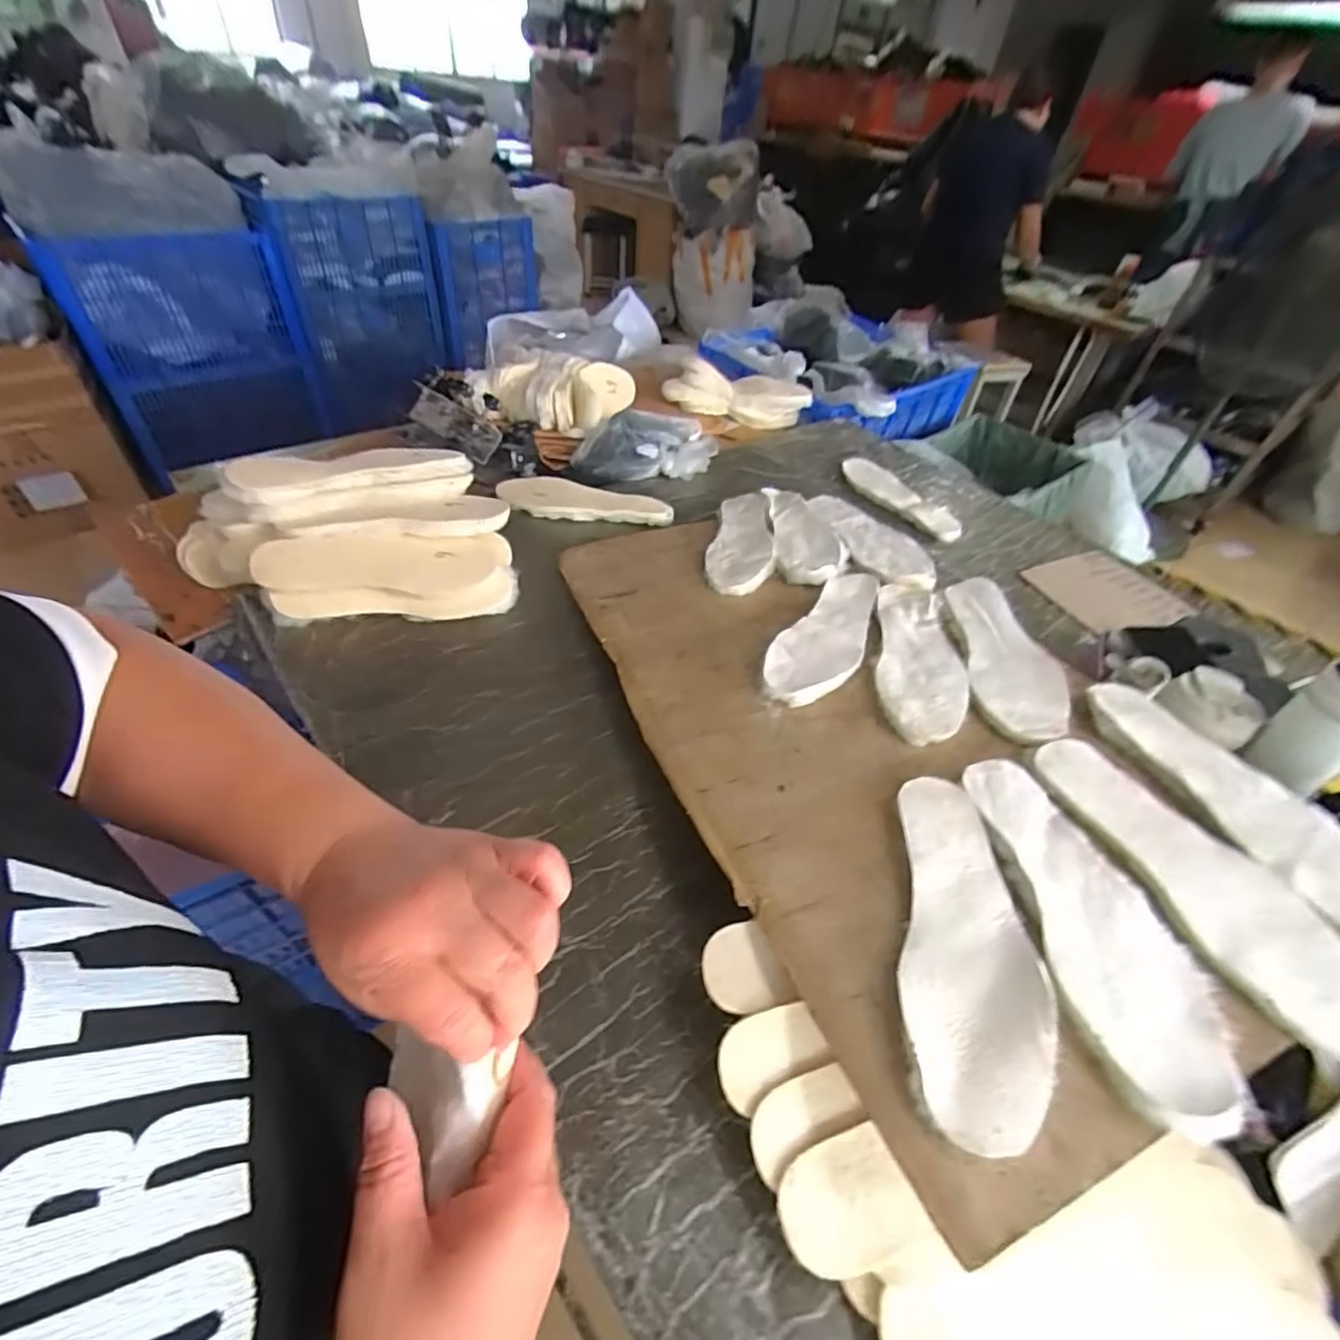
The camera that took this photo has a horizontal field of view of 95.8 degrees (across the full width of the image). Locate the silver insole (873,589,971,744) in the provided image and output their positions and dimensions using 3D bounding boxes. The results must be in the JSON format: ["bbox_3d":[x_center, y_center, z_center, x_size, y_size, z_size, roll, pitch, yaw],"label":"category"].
[{"bbox_3d":[0.286,-0.019,0.697,0.089,0.018,0.265,13,45,6],"label":"silver insole"}]

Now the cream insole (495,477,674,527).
[{"bbox_3d":[-0.140,-0.279,1.001,0.283,0.024,0.093,6,45,-1],"label":"cream insole"}]

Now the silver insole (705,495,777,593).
[{"bbox_3d":[0.105,-0.199,0.912,0.094,0.019,0.271,-2,42,8],"label":"silver insole"}]

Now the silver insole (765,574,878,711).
[{"bbox_3d":[0.196,-0.046,0.734,0.093,0.019,0.267,29,49,21],"label":"silver insole"}]

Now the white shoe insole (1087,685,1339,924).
[{"bbox_3d":[0.495,0.109,0.527,0.085,0.020,0.277,-11,47,-17],"label":"white shoe insole"}]

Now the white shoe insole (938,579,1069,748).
[{"bbox_3d":[0.380,-0.023,0.691,0.095,0.014,0.274,-2,42,13],"label":"white shoe insole"}]

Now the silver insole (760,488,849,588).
[{"bbox_3d":[0.200,-0.213,0.911,0.102,0.019,0.263,0,45,-6],"label":"silver insole"}]

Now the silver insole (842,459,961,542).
[{"bbox_3d":[0.423,-0.322,1.122,0.101,0.029,0.271,-24,52,-28],"label":"silver insole"}]

